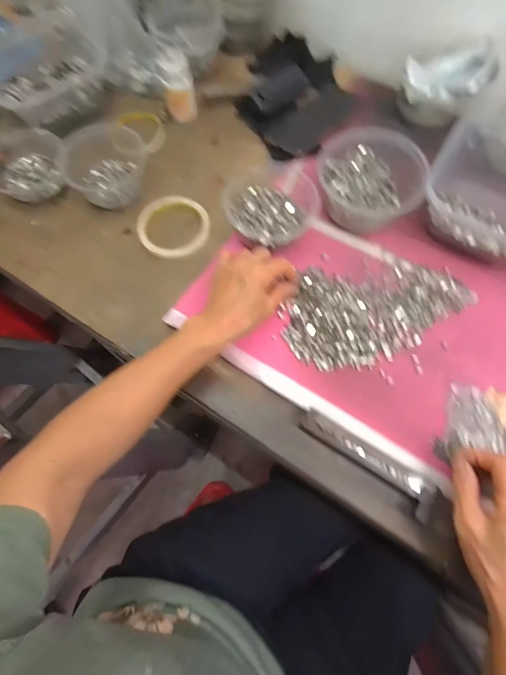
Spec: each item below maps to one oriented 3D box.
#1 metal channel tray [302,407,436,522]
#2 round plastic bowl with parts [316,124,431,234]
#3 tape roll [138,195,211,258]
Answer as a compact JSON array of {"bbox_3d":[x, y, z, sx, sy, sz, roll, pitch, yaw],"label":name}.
[{"bbox_3d":[0.118,0.129,0.387,0.148,0.025,0.033,32,73,12],"label":"metal channel tray"},{"bbox_3d":[0.150,-0.206,0.484,0.119,0.078,0.115,0,69,1],"label":"round plastic bowl with parts"},{"bbox_3d":[-0.111,-0.157,0.519,0.097,0.019,0.091,0,69,1],"label":"tape roll"}]

